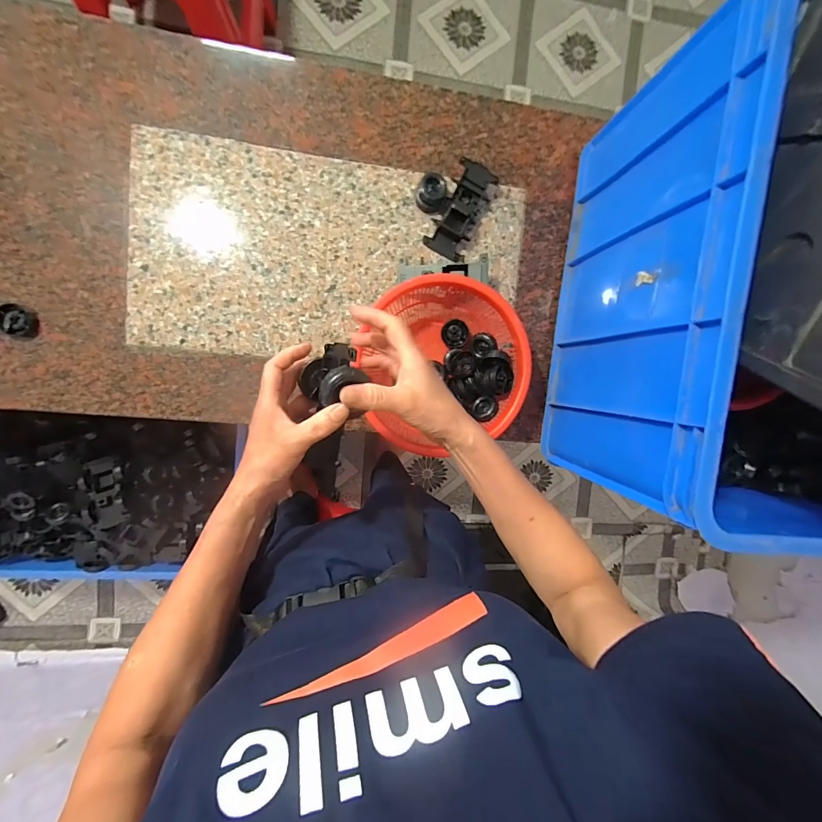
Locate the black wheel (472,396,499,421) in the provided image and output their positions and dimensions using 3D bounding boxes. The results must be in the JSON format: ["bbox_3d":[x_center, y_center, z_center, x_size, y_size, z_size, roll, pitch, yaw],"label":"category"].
[{"bbox_3d":[0.124,-0.003,0.647,0.040,0.019,0.043,-1,72,33],"label":"black wheel"}]

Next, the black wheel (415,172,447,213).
[{"bbox_3d":[0.034,-0.359,0.635,0.046,0.026,0.051,-5,95,-7],"label":"black wheel"}]

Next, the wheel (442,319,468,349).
[{"bbox_3d":[0.075,-0.133,0.664,0.044,0.018,0.045,-1,95,-7],"label":"wheel"}]

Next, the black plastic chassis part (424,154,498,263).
[{"bbox_3d":[0.085,-0.335,0.640,0.068,0.037,0.147,23,91,-8],"label":"black plastic chassis part"}]

